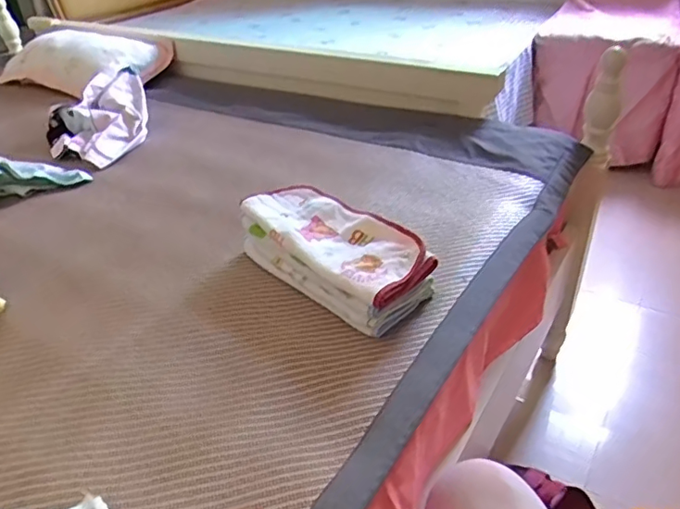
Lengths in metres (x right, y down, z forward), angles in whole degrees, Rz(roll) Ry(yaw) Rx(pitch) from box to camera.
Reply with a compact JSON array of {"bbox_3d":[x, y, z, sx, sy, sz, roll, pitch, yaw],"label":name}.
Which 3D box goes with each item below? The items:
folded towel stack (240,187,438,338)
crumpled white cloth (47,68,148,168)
[{"bbox_3d":[-0.009,-0.002,0.700,0.249,0.078,0.107,28,46,36],"label":"folded towel stack"},{"bbox_3d":[-0.477,-0.269,1.105,0.188,0.083,0.289,-15,36,-15],"label":"crumpled white cloth"}]

